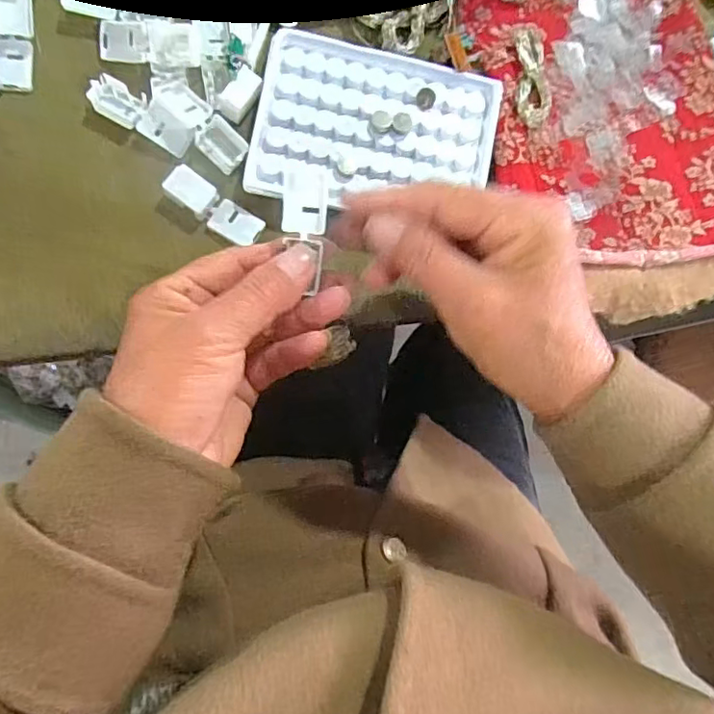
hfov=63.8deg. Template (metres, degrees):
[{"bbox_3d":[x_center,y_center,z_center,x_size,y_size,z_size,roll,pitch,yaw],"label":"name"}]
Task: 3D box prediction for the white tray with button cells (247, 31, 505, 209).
[{"bbox_3d":[0.011,-0.124,0.315,0.129,0.010,0.091,11,84,-9],"label":"white tray with button cells"}]

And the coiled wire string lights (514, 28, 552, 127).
[{"bbox_3d":[0.100,-0.162,0.326,0.020,0.009,0.058,-1,86,-10],"label":"coiled wire string lights"}]

